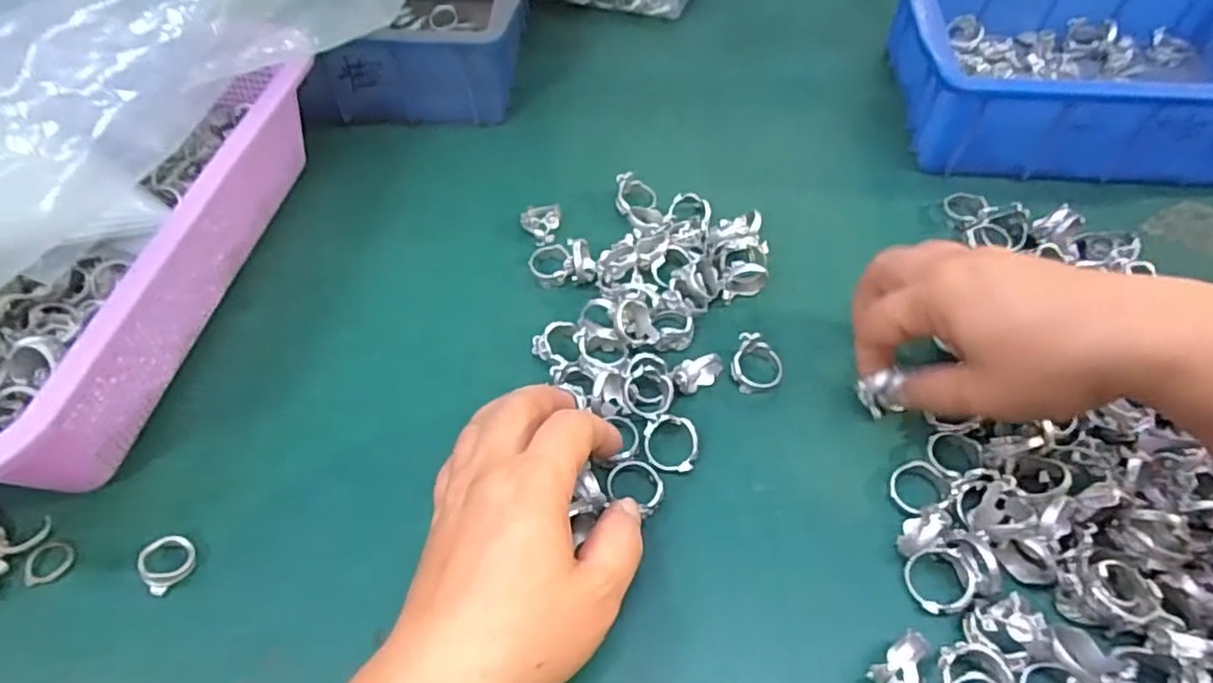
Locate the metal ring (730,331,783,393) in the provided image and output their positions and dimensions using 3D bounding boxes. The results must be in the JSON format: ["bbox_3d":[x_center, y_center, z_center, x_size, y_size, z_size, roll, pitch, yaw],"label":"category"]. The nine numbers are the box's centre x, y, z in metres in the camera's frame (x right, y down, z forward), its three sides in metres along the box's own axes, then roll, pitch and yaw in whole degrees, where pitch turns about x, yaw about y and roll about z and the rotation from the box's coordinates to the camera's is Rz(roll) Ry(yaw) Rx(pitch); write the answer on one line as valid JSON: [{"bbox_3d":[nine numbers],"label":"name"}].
[{"bbox_3d":[0.078,0.012,0.335,0.026,0.016,0.028,0,56,0],"label":"metal ring"}]

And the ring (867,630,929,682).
[{"bbox_3d":[0.117,0.128,0.255,0.029,0.013,0.019,-33,61,-20],"label":"ring"}]

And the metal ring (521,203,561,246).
[{"bbox_3d":[-0.040,-0.076,0.404,0.023,0.011,0.032,1,56,2],"label":"metal ring"}]

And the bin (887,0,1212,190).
[{"bbox_3d":[0.316,-0.185,0.429,0.239,0.072,0.170,7,56,6],"label":"bin"}]

